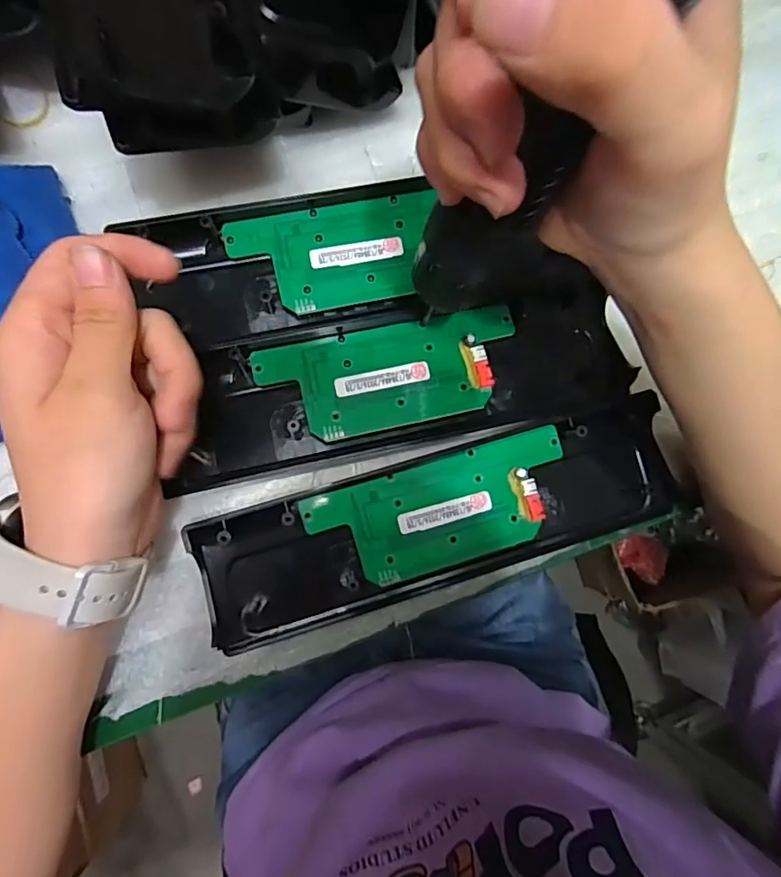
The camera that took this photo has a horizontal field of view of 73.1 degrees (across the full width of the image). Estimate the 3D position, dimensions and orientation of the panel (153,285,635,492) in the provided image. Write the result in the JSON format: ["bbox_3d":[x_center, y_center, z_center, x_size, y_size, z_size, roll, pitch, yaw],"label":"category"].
[{"bbox_3d":[0.010,-0.032,0.276,0.235,0.017,0.069,-13,86,-6],"label":"panel"}]

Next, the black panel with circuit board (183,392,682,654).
[{"bbox_3d":[0.031,0.043,0.266,0.247,0.015,0.067,-15,86,-8],"label":"black panel with circuit board"}]

